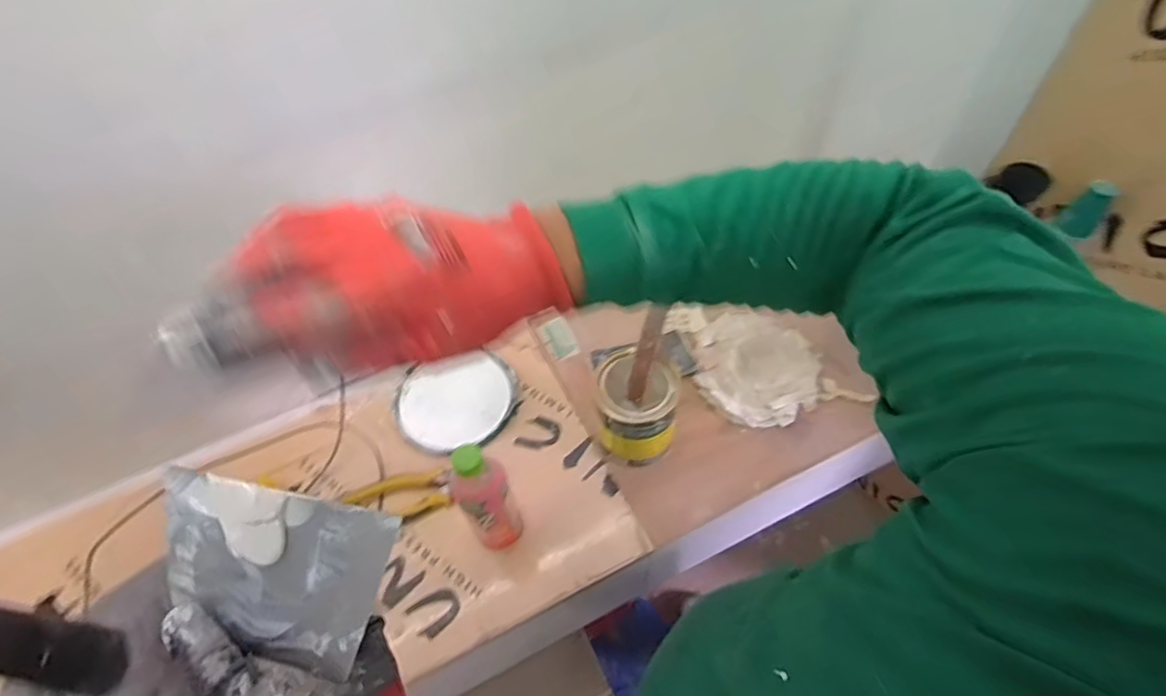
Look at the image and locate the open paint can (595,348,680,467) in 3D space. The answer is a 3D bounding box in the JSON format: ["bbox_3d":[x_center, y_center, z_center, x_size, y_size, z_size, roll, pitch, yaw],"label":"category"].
[{"bbox_3d":[0.070,0.077,0.773,0.093,0.135,0.117,2,56,6],"label":"open paint can"}]

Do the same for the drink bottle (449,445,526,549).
[{"bbox_3d":[-0.105,0.170,0.665,0.056,0.217,0.051,-28,58,-14],"label":"drink bottle"}]

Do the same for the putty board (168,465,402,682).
[{"bbox_3d":[-0.178,0.125,0.343,0.139,0.010,0.090,7,95,8],"label":"putty board"}]

